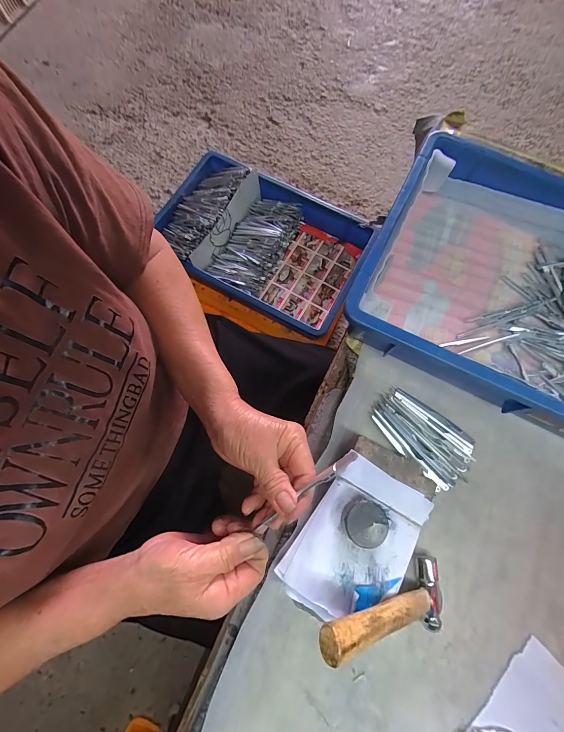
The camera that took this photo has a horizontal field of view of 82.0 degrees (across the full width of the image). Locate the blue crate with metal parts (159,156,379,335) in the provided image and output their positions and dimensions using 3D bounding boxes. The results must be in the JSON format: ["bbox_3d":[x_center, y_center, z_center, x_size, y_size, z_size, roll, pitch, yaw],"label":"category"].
[{"bbox_3d":[-0.049,-0.262,0.711,0.414,0.115,0.278,26,75,6],"label":"blue crate with metal parts"}]

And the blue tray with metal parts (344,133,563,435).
[{"bbox_3d":[0.315,-0.069,0.380,0.427,0.080,0.280,27,75,7],"label":"blue tray with metal parts"}]

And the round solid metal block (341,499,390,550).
[{"bbox_3d":[0.074,0.142,0.297,0.038,0.019,0.039,0,74,-2],"label":"round solid metal block"}]

